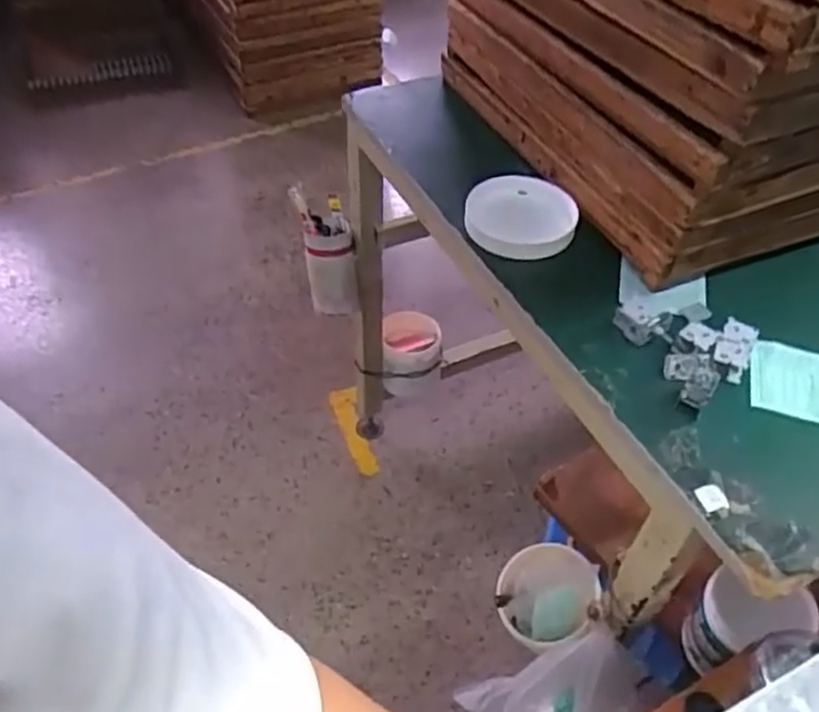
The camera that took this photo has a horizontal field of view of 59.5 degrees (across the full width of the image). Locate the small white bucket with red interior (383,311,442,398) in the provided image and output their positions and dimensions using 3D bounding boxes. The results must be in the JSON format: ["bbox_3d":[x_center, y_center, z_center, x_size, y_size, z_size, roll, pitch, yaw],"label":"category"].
[{"bbox_3d":[0.006,0.004,1.412,0.111,0.142,0.127,2,47,1],"label":"small white bucket with red interior"}]

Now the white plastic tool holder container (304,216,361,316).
[{"bbox_3d":[-0.129,-0.144,1.202,0.095,0.167,0.090,1,47,-1],"label":"white plastic tool holder container"}]

